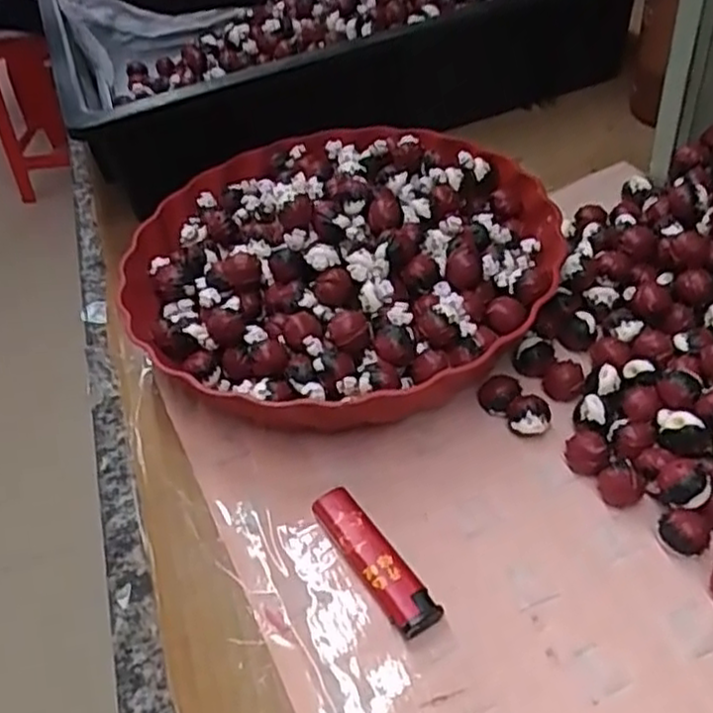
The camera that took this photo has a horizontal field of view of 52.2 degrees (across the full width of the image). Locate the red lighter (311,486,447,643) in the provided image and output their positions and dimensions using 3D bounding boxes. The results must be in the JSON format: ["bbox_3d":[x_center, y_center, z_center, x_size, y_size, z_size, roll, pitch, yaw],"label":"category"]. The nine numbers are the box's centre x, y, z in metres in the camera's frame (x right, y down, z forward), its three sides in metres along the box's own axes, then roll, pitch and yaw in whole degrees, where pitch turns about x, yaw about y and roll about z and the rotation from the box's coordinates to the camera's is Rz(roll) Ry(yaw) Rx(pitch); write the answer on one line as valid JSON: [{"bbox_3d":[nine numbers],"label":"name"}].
[{"bbox_3d":[0.007,0.088,0.317,0.019,0.012,0.076,-28,48,-20],"label":"red lighter"}]

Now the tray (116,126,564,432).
[{"bbox_3d":[-0.008,-0.057,0.419,0.240,0.070,0.233,31,56,33],"label":"tray"}]

